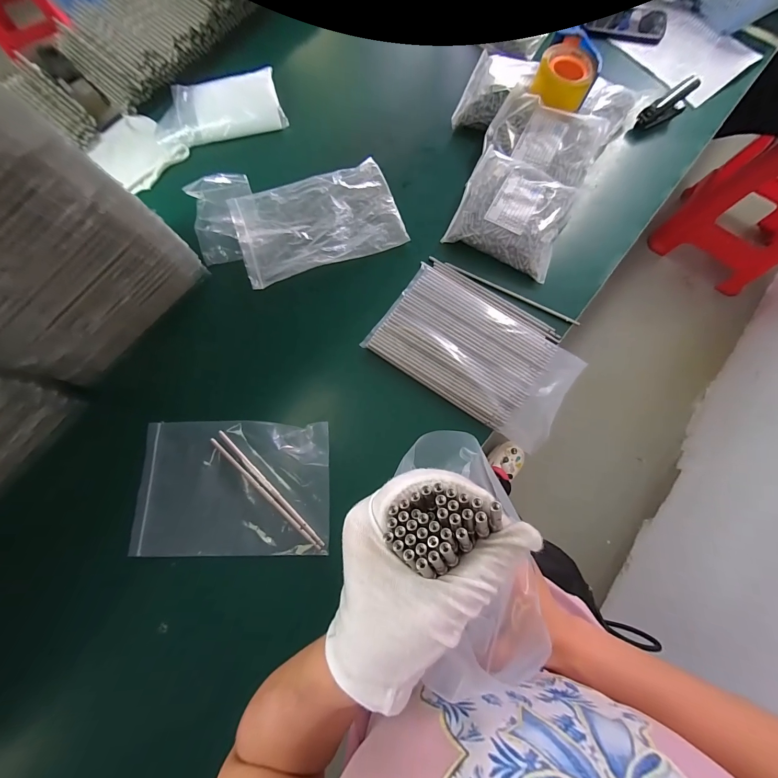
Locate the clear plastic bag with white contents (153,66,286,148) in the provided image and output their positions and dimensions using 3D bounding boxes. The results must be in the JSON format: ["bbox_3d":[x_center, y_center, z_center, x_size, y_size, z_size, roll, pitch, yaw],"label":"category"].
[{"bbox_3d":[-0.340,-0.564,0.676,0.239,0.023,0.115,-14,99,-6],"label":"clear plastic bag with white contents"}]

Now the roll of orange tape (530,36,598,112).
[{"bbox_3d":[0.317,-0.566,0.612,0.095,0.059,0.107,21,78,5],"label":"roll of orange tape"}]

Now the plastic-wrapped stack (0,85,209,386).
[{"bbox_3d":[-0.480,-0.173,0.459,0.157,0.294,0.287,33,79,8],"label":"plastic-wrapped stack"}]

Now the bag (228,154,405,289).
[{"bbox_3d":[-0.133,-0.318,0.628,0.292,0.025,0.191,-19,81,-4],"label":"bag"}]

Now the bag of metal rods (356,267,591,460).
[{"bbox_3d":[0.143,-0.064,0.559,0.322,0.026,0.184,34,79,8],"label":"bag of metal rods"}]

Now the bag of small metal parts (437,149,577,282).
[{"bbox_3d":[0.222,-0.314,0.599,0.186,0.051,0.176,25,78,6],"label":"bag of small metal parts"}]

